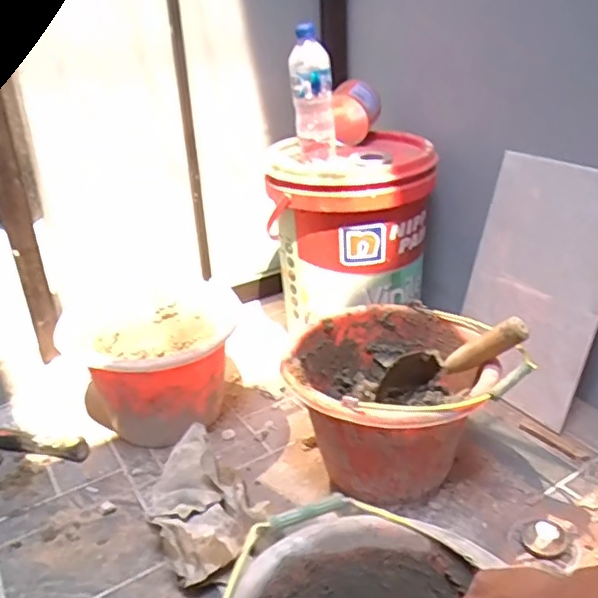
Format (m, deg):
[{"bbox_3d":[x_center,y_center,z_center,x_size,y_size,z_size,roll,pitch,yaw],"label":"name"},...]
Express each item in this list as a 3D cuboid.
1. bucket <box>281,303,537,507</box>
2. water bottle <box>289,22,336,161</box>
[{"bbox_3d":[0.131,0.149,0.863,0.280,0.209,0.270,-3,28,2],"label":"bucket"},{"bbox_3d":[0.023,-0.347,1.028,0.069,0.209,0.065,-1,26,1],"label":"water bottle"}]

